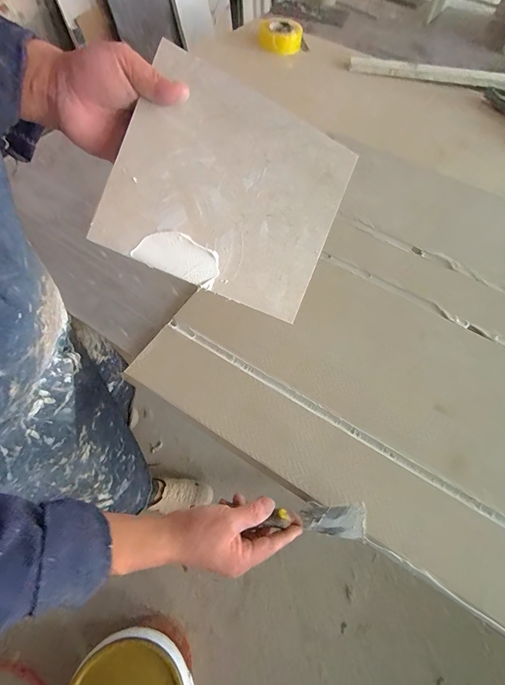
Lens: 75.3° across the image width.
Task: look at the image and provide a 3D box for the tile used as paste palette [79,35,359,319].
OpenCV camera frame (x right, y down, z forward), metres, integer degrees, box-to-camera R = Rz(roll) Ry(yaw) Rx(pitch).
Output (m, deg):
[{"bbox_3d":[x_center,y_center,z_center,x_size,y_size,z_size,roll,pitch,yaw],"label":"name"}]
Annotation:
[{"bbox_3d":[-0.020,-0.152,0.333,0.219,0.016,0.200,22,92,-13],"label":"tile used as paste palette"}]

